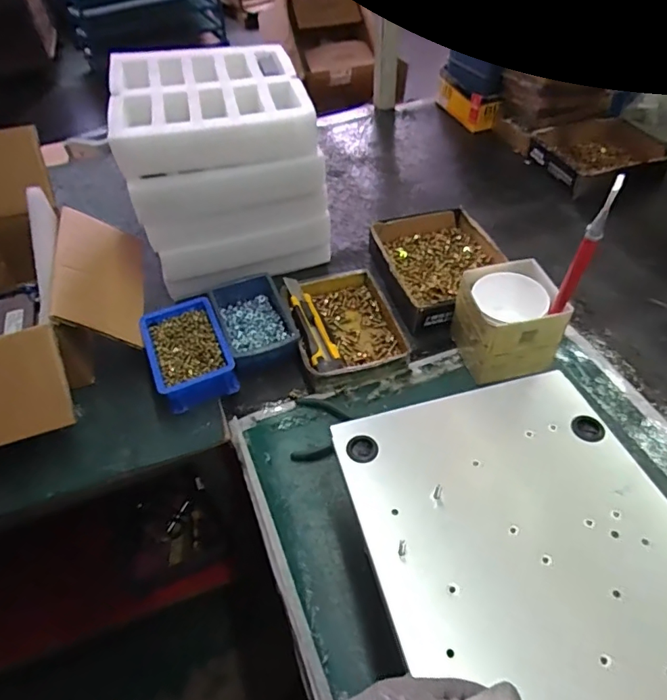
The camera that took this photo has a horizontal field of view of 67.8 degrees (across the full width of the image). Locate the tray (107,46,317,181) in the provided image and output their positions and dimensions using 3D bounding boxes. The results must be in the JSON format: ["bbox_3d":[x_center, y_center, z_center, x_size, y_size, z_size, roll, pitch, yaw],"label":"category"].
[{"bbox_3d":[-0.177,-0.352,0.712,0.254,0.063,0.260,-12,47,-9],"label":"tray"}]

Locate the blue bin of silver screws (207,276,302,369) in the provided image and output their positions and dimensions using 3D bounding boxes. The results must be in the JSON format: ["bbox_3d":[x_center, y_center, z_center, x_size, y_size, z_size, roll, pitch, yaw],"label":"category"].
[{"bbox_3d":[-0.115,-0.038,0.722,0.098,0.045,0.162,-21,51,-14],"label":"blue bin of silver screws"}]

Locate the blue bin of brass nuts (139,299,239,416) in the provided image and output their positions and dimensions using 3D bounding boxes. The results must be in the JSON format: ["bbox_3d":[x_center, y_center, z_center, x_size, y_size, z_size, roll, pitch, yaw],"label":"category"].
[{"bbox_3d":[-0.199,0.003,0.685,0.101,0.055,0.151,-20,51,-14],"label":"blue bin of brass nuts"}]

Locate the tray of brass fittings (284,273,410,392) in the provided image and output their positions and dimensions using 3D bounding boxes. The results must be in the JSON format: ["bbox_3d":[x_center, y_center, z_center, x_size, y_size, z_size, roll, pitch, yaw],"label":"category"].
[{"bbox_3d":[0.017,-0.037,0.707,0.145,0.045,0.180,-11,50,-7],"label":"tray of brass fittings"}]

